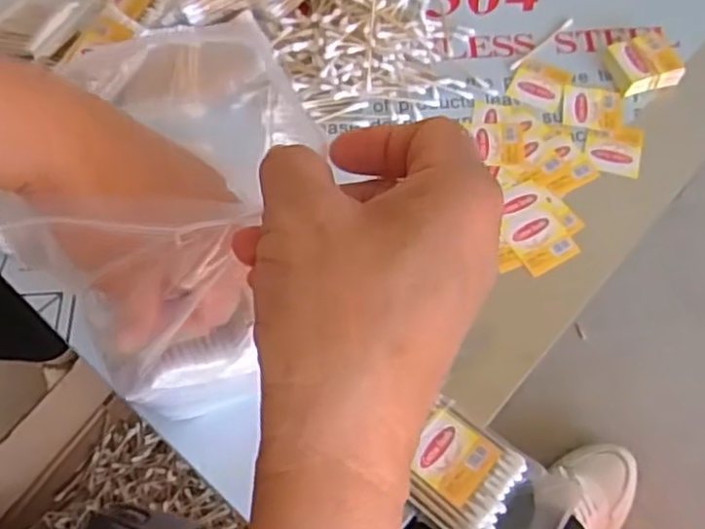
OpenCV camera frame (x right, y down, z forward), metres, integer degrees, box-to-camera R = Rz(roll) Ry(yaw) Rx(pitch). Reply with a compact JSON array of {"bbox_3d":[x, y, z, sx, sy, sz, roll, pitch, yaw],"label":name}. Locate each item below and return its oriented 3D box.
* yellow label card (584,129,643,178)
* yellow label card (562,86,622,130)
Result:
[{"bbox_3d":[0.188,-0.083,0.512,0.038,0.005,0.040,14,63,8],"label":"yellow label card"},{"bbox_3d":[0.178,-0.117,0.528,0.043,0.004,0.038,9,62,6],"label":"yellow label card"}]

